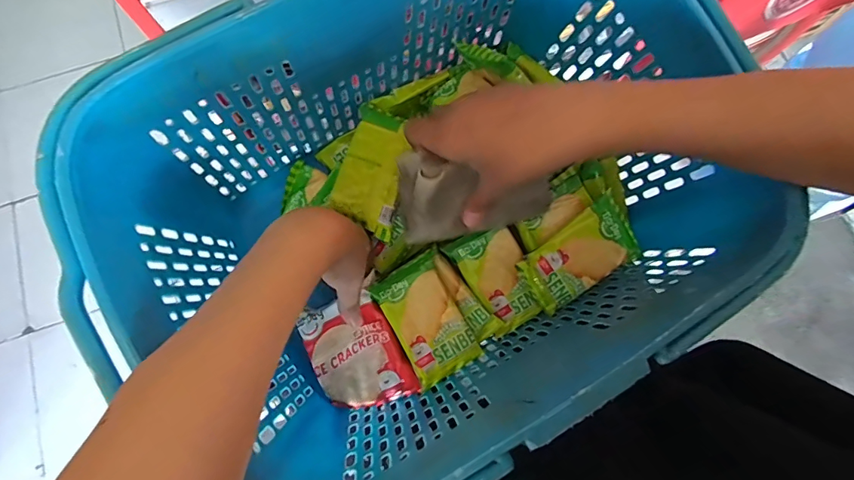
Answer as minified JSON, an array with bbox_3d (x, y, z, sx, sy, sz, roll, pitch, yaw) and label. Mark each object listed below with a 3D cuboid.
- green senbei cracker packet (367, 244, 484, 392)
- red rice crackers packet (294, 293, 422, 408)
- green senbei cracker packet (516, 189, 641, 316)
[{"bbox_3d":[0.001,0.063,0.359,0.061,0.020,0.094,-30,77,-8],"label":"green senbei cracker packet"},{"bbox_3d":[-0.059,0.095,0.374,0.077,0.020,0.097,-29,87,12],"label":"red rice crackers packet"},{"bbox_3d":[0.124,0.011,0.362,0.095,0.020,0.061,-31,102,-2],"label":"green senbei cracker packet"}]

